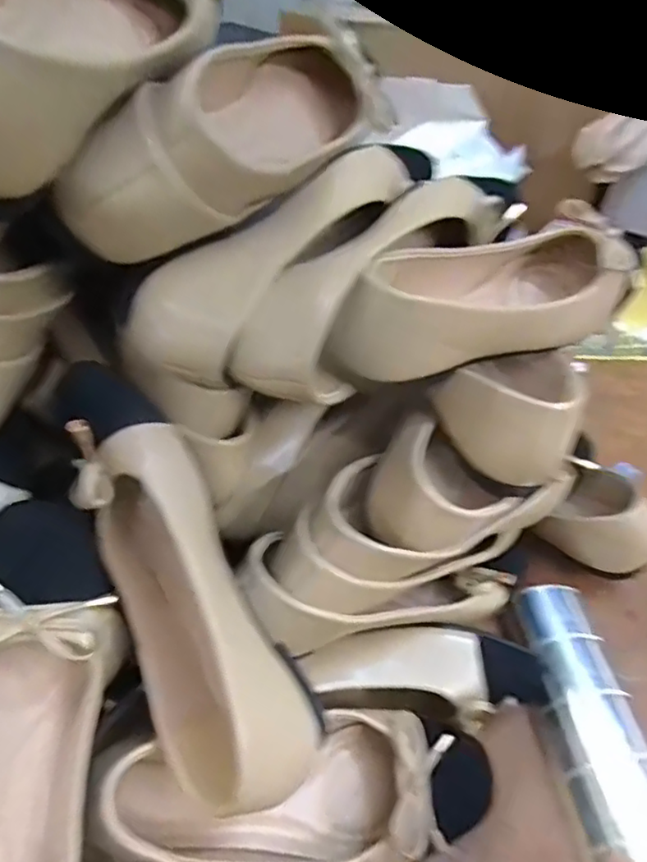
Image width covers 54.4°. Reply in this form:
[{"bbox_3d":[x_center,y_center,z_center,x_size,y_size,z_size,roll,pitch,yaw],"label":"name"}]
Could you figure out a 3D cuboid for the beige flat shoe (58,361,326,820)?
[{"bbox_3d":[-0.070,0.088,0.332,0.076,0.210,0.103,-22,3,-17],"label":"beige flat shoe"}]

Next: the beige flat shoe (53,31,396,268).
[{"bbox_3d":[-0.040,-0.163,0.344,0.076,0.082,0.244,16,47,19],"label":"beige flat shoe"}]

